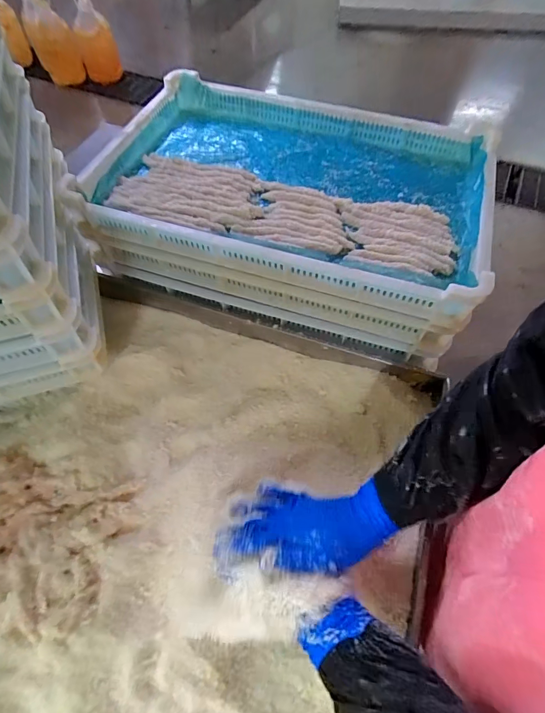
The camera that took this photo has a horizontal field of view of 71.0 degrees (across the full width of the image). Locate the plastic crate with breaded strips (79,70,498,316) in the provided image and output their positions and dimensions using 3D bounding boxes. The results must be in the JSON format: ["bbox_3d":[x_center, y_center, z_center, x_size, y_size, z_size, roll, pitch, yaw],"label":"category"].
[{"bbox_3d":[0.033,-0.288,0.609,0.573,0.064,0.392,17,59,10],"label":"plastic crate with breaded strips"}]

